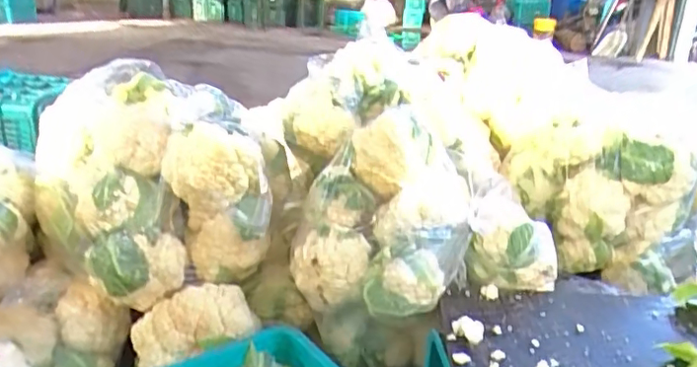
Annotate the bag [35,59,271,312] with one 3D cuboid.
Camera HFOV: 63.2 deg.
[{"bbox_3d":[-0.363,-0.007,1.052,0.392,0.333,0.317,-9,23,-25],"label":"bag"}]

